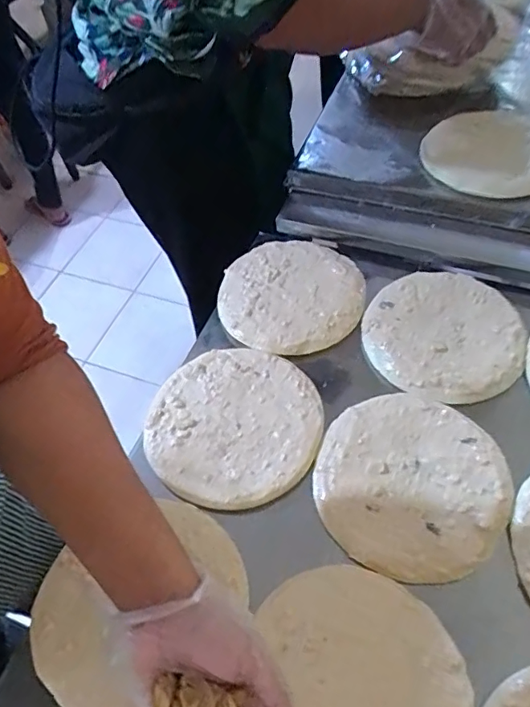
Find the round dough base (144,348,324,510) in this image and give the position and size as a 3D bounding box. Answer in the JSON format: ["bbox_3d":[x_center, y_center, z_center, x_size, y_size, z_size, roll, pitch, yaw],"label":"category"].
[{"bbox_3d":[-0.037,0.082,0.614,0.199,0.016,0.194,-3,54,4],"label":"round dough base"}]

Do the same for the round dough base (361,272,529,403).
[{"bbox_3d":[0.229,-0.027,0.661,0.195,0.019,0.186,-3,54,4],"label":"round dough base"}]

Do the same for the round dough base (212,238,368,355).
[{"bbox_3d":[0.034,-0.085,0.713,0.199,0.013,0.190,-3,54,4],"label":"round dough base"}]

